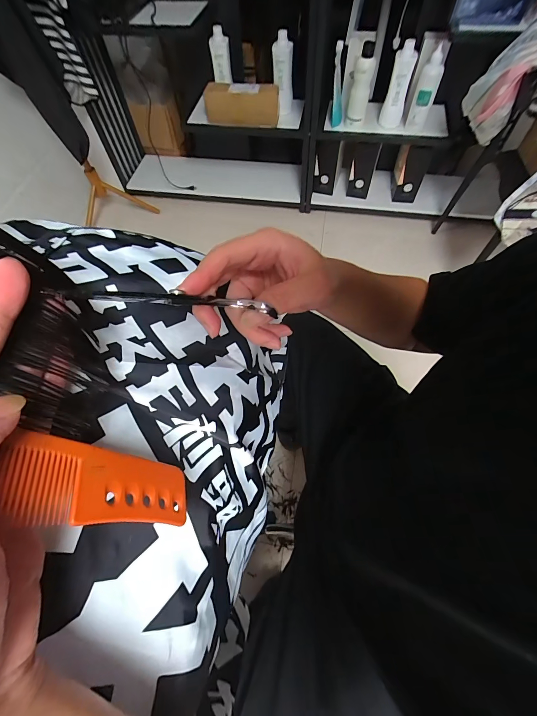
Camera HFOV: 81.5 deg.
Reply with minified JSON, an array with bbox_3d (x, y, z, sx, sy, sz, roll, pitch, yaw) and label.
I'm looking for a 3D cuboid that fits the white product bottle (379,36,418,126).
[{"bbox_3d":[0.471,-0.977,1.129,0.074,0.237,0.052,19,64,12],"label":"white product bottle"}]

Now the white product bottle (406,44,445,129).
[{"bbox_3d":[0.564,-0.952,1.119,0.073,0.218,0.052,19,64,12],"label":"white product bottle"}]

